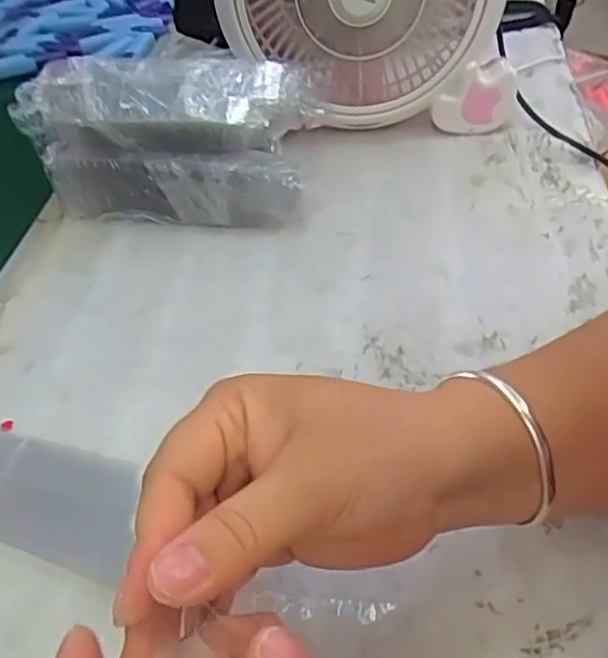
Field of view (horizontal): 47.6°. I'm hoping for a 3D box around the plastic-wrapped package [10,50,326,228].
[{"bbox_3d":[-0.098,-0.136,0.496,0.203,0.103,0.066,4,45,10],"label":"plastic-wrapped package"}]

